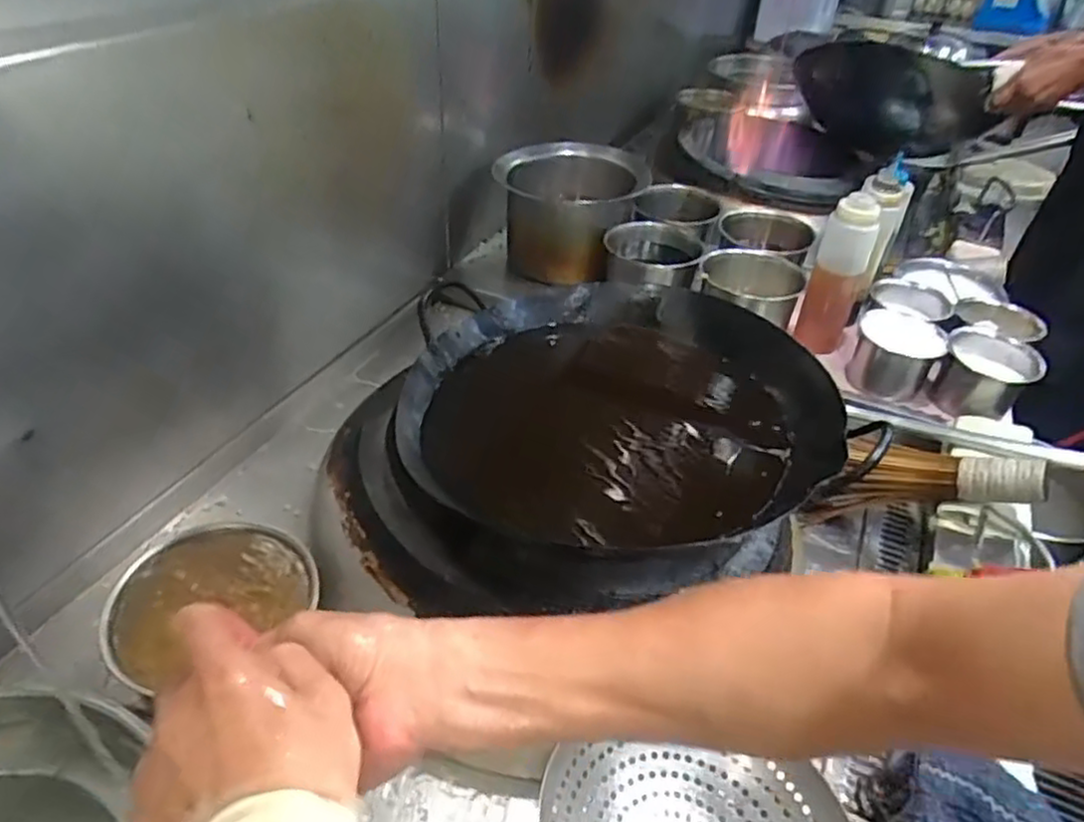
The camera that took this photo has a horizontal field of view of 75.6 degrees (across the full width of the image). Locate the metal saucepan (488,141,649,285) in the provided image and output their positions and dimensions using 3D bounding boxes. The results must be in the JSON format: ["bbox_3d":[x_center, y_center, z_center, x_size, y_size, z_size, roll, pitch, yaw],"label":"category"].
[{"bbox_3d":[0.043,-0.349,1.220,0.230,0.151,0.240,16,41,15],"label":"metal saucepan"}]

